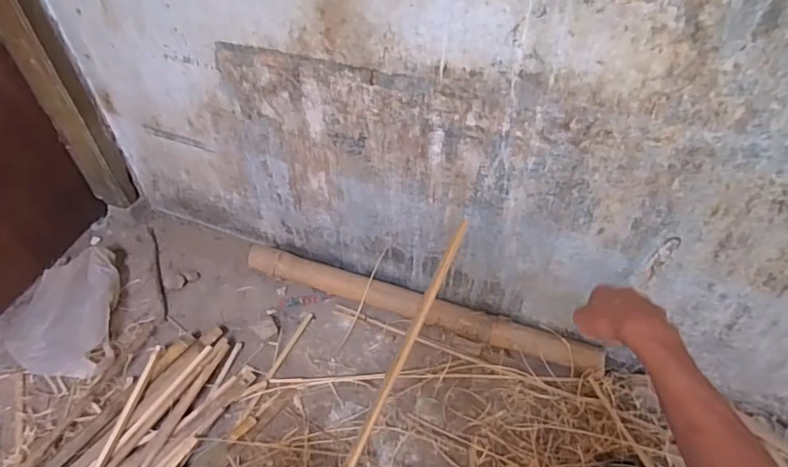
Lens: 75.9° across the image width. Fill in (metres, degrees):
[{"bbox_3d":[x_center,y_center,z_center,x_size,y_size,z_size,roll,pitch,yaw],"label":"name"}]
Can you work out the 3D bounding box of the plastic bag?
[{"bbox_3d":[-0.764,0.190,1.155,0.241,0.073,0.331,-11,49,-10],"label":"plastic bag"}]

